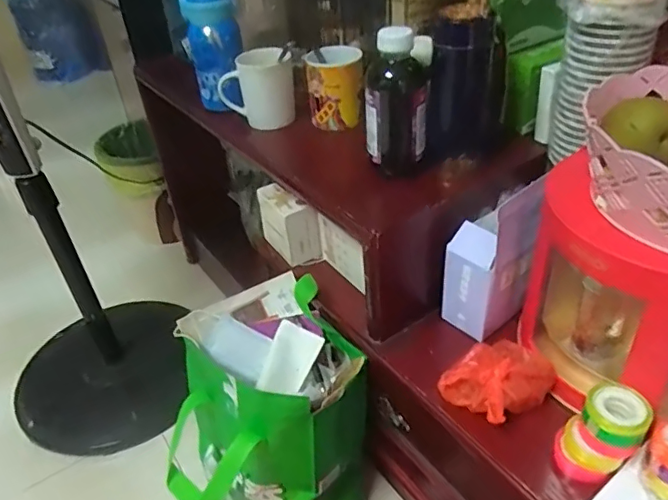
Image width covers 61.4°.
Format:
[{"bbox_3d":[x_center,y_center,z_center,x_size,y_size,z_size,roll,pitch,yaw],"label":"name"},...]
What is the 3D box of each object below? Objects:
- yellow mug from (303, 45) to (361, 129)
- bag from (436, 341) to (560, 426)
[{"bbox_3d":[0.000,-0.237,0.822,0.080,0.104,0.073,-3,37,2],"label":"yellow mug"},{"bbox_3d":[0.177,0.139,0.614,0.098,0.061,0.092,-26,41,-25],"label":"bag"}]

